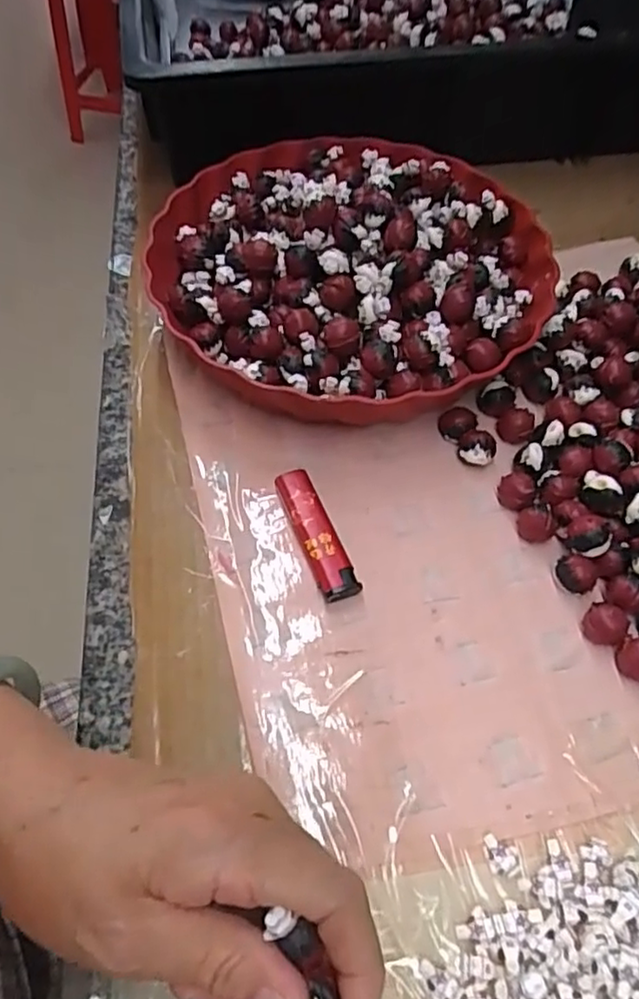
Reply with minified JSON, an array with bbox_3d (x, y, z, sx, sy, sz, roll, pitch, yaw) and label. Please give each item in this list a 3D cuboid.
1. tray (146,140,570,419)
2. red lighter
[{"bbox_3d":[0.020,-0.145,0.397,0.233,0.070,0.240,-30,63,-20],"label":"tray"},{"bbox_3d":[-0.003,0.018,0.329,0.019,0.012,0.076,-18,59,-14],"label":"red lighter"}]

